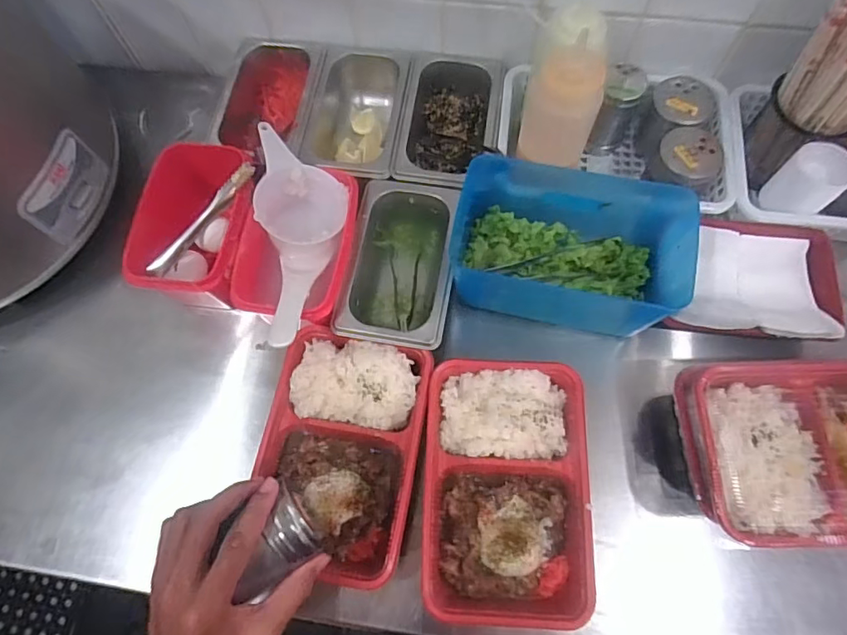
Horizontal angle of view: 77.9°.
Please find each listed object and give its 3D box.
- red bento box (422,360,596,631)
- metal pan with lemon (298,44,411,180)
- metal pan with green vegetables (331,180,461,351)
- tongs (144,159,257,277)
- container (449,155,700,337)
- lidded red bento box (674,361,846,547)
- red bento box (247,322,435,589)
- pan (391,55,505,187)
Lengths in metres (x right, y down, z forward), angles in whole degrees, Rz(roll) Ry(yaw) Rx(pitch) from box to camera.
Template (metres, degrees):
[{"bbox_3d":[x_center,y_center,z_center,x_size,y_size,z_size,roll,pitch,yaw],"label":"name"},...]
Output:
[{"bbox_3d":[0.073,0.151,0.475,0.143,0.051,0.220,2,70,3],"label":"red bento box"},{"bbox_3d":[-0.073,-0.229,0.613,0.103,0.064,0.180,6,70,4],"label":"metal pan with lemon"},{"bbox_3d":[-0.021,-0.052,0.539,0.102,0.062,0.172,8,70,5],"label":"metal pan with green vegetables"},{"bbox_3d":[-0.216,-0.095,0.515,0.012,0.023,0.141,41,89,15],"label":"tongs"},{"bbox_3d":[0.141,-0.074,0.524,0.211,0.098,0.132,11,70,6],"label":"container"},{"bbox_3d":[0.332,0.107,0.429,0.222,0.050,0.147,2,70,2],"label":"lidded red bento box"},{"bbox_3d":[-0.075,0.124,0.490,0.141,0.037,0.209,10,70,6],"label":"red bento box"},{"bbox_3d":[0.031,-0.211,0.601,0.108,0.078,0.168,6,70,4],"label":"pan"}]

